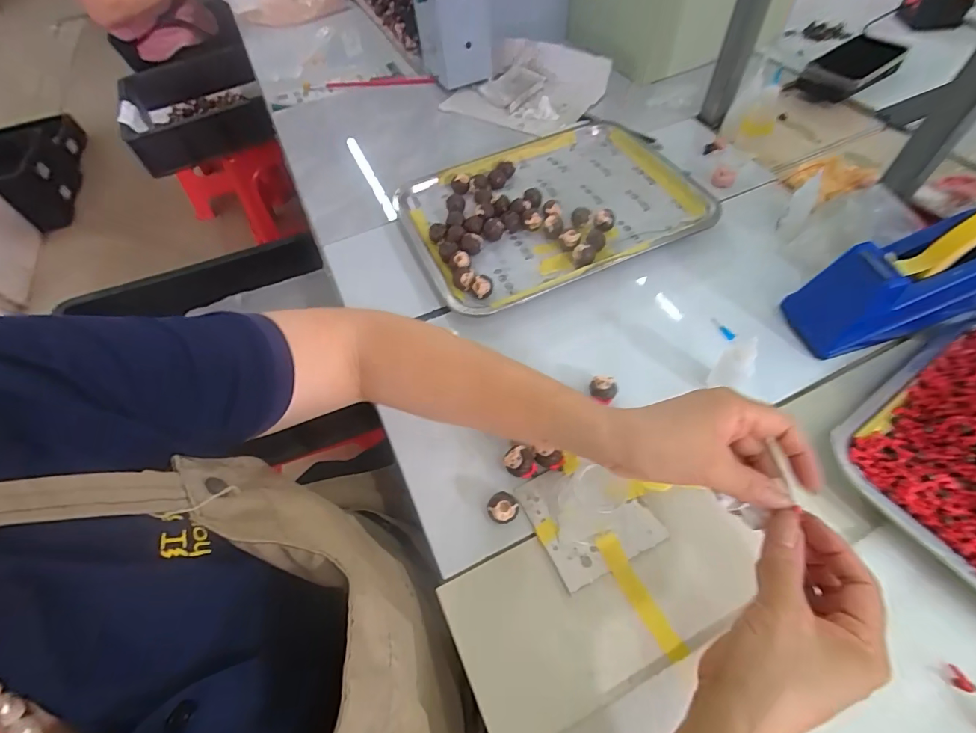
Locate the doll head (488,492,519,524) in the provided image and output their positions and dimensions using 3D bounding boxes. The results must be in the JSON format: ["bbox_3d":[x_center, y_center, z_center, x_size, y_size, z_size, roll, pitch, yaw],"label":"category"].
[{"bbox_3d":[0.012,0.116,0.361,0.024,0.020,0.022,-2,56,3],"label":"doll head"}]

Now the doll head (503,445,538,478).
[{"bbox_3d":[0.028,0.083,0.380,0.025,0.019,0.024,-13,56,-4],"label":"doll head"}]

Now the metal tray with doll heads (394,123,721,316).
[{"bbox_3d":[0.092,-0.205,0.564,0.373,0.030,0.262,-22,57,-10],"label":"metal tray with doll heads"}]

